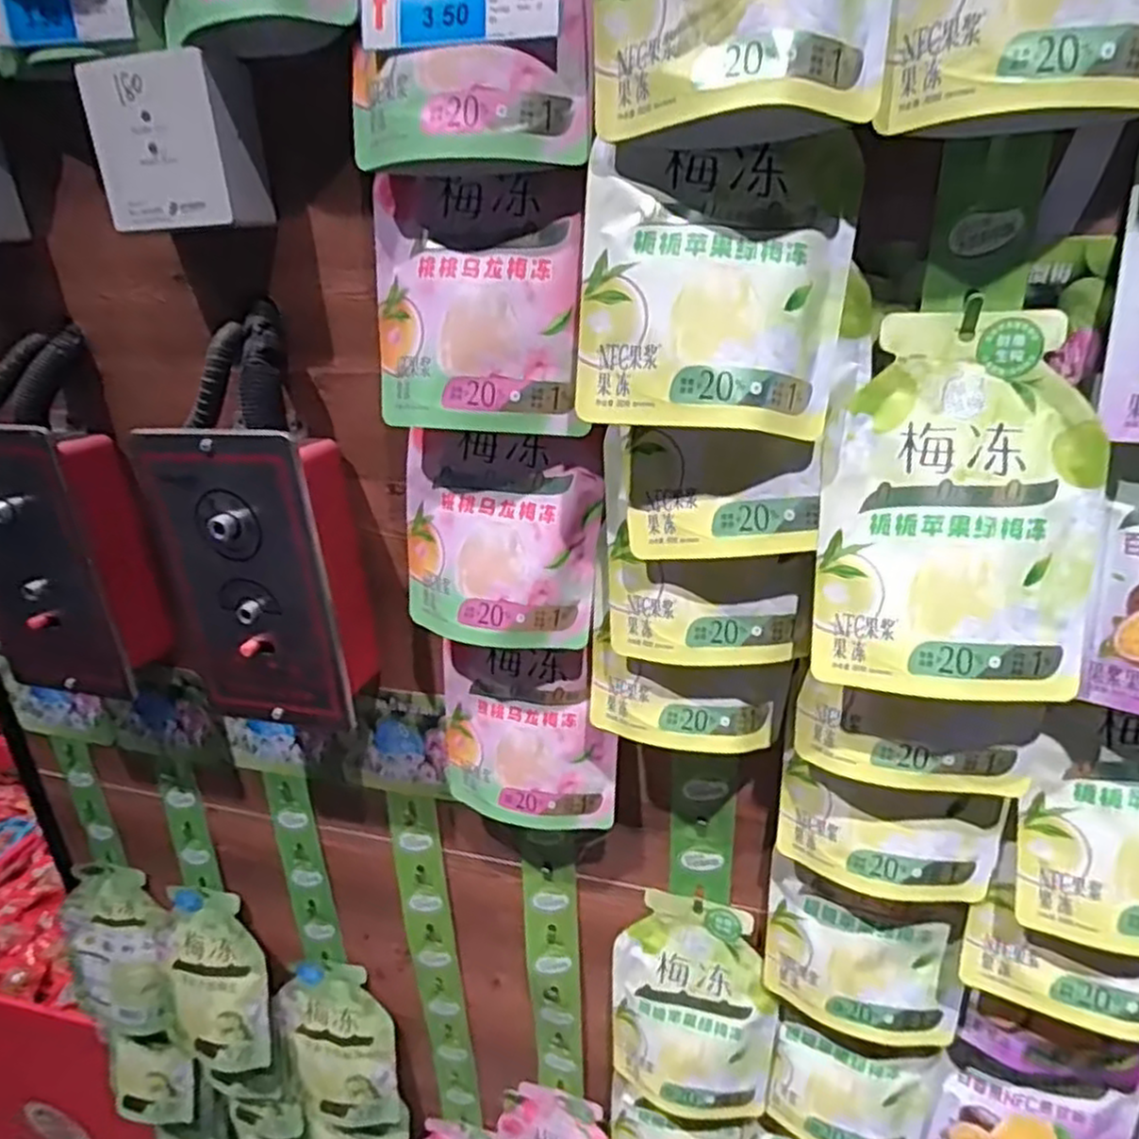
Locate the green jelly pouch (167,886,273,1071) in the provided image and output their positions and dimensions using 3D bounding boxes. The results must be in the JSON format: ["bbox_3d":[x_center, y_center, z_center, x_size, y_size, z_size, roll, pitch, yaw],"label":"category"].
[{"bbox_3d":[-0.375,0.442,0.780,0.130,0.213,0.027,5,7,17],"label":"green jelly pouch"}]

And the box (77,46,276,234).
[{"bbox_3d":[-0.222,-0.239,0.416,0.084,0.081,0.040,2,23,11],"label":"box"}]

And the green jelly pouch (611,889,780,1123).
[{"bbox_3d":[0.095,0.350,0.581,0.127,0.184,0.046,6,24,20],"label":"green jelly pouch"}]

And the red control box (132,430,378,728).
[{"bbox_3d":[-0.218,0.005,0.516,0.138,0.208,0.052,4,24,16],"label":"red control box"}]

